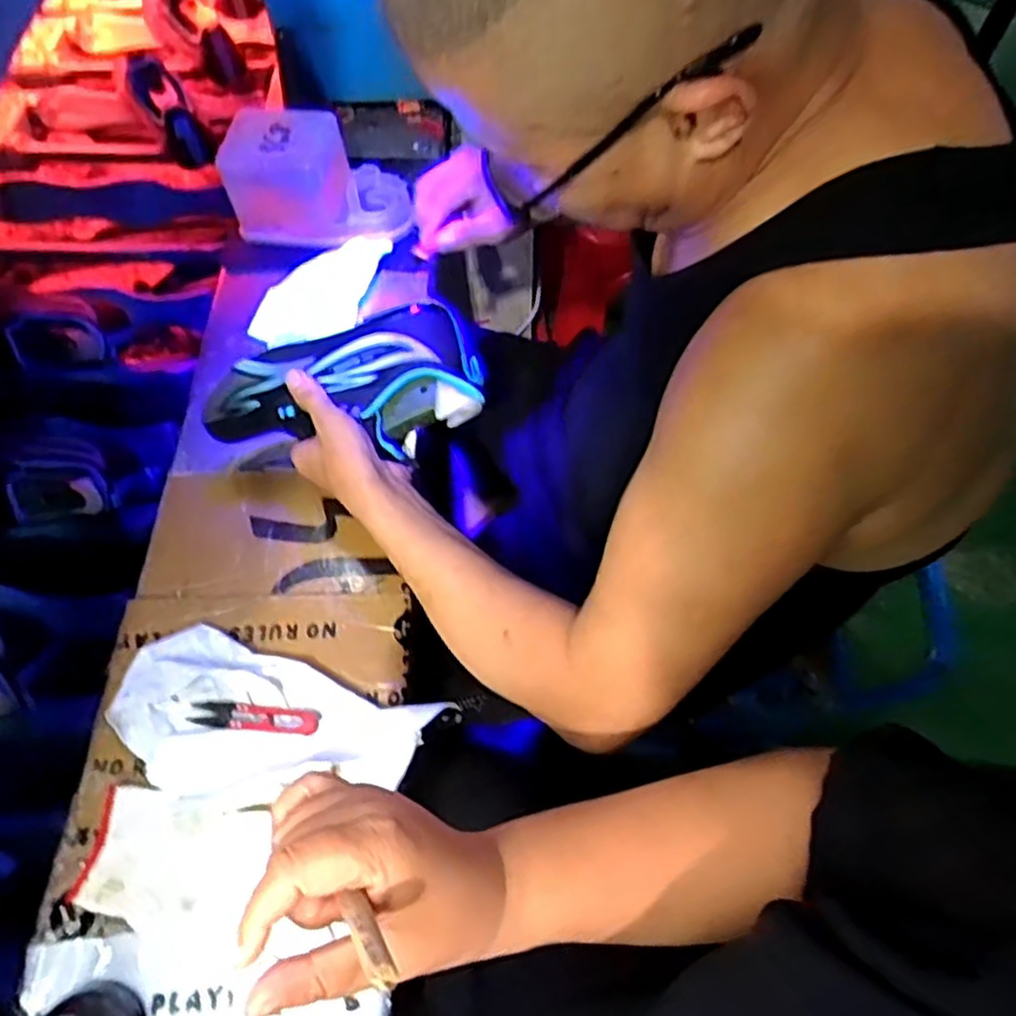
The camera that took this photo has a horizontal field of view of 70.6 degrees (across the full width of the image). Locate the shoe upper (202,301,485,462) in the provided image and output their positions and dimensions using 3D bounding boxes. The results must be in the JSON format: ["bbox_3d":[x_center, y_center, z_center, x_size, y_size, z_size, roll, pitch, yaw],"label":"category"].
[{"bbox_3d":[-0.137,-0.091,0.591,0.224,0.070,0.104,-16,63,-7],"label":"shoe upper"}]

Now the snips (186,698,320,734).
[{"bbox_3d":[-0.203,0.167,0.575,0.102,0.005,0.024,3,46,4],"label":"snips"}]

